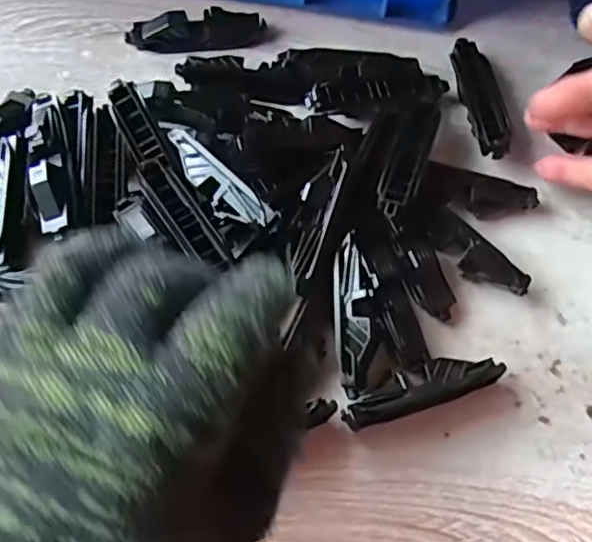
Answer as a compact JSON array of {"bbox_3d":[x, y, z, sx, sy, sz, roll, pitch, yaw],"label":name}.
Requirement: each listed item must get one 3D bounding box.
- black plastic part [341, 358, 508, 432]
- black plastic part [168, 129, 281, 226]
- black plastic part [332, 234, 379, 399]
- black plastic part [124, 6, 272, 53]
[{"bbox_3d":[0.062,0.057,0.305,0.081,0.018,0.019,-18,72,-7],"label":"black plastic part"},{"bbox_3d":[-0.041,-0.045,0.313,0.076,0.006,0.020,43,97,22],"label":"black plastic part"},{"bbox_3d":[0.029,0.022,0.308,0.021,0.018,0.075,0,71,-1],"label":"black plastic part"},{"bbox_3d":[-0.059,-0.143,0.370,0.080,0.019,0.020,-6,71,-3],"label":"black plastic part"}]

